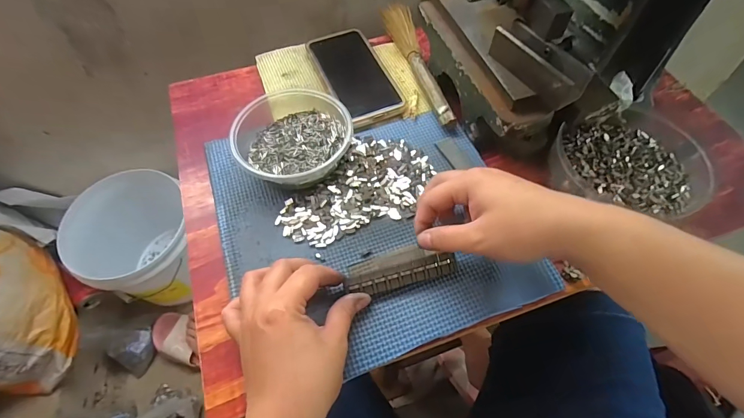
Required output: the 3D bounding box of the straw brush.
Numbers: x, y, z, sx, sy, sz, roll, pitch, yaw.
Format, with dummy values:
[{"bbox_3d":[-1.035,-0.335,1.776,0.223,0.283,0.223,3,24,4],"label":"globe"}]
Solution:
[{"bbox_3d":[0.051,-0.185,0.460,0.037,0.021,0.228,-9,59,-5],"label":"straw brush"}]

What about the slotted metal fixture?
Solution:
[{"bbox_3d":[0.024,0.050,0.327,0.094,0.016,0.038,-11,60,-4],"label":"slotted metal fixture"}]

